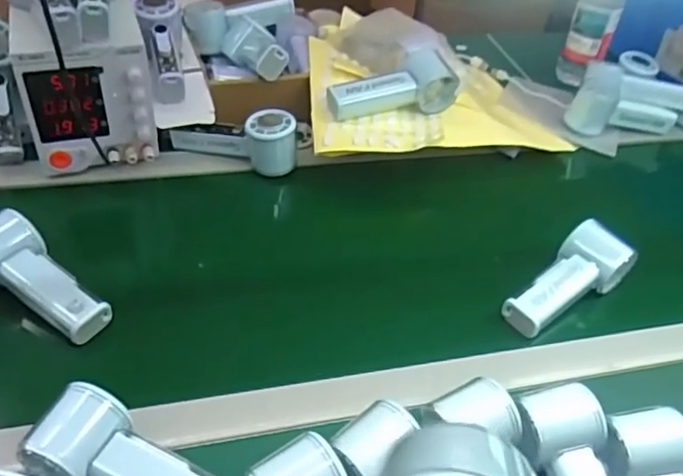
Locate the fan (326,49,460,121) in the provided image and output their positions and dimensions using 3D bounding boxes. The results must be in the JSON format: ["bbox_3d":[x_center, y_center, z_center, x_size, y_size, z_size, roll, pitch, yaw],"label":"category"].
[{"bbox_3d":[0.057,-0.185,0.732,0.155,0.042,0.079,-7,44,-13],"label":"fan"}]

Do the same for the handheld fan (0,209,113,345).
[{"bbox_3d":[-0.275,0.040,0.546,0.139,0.053,0.062,33,49,26],"label":"handheld fan"}]

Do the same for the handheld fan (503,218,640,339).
[{"bbox_3d":[0.222,0.039,0.602,0.139,0.048,0.061,-28,53,-31],"label":"handheld fan"}]

